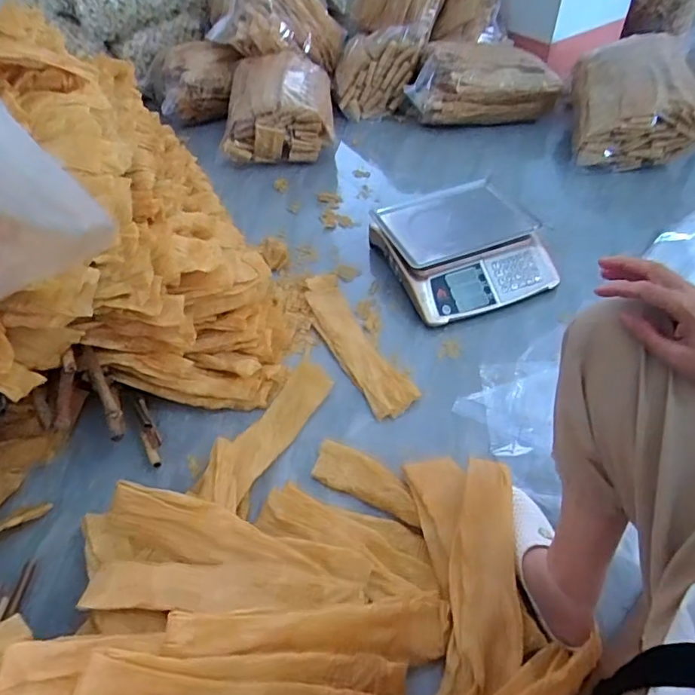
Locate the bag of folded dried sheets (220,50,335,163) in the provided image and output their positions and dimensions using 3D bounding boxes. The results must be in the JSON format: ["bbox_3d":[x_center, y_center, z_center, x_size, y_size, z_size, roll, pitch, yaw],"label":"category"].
[{"bbox_3d":[-0.214,-0.754,1.606,0.330,0.197,0.379,-5,48,-1],"label":"bag of folded dried sheets"}]

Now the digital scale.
[{"bbox_3d":[0.265,-0.223,1.154,0.344,0.111,0.318,-16,49,-11],"label":"digital scale"}]

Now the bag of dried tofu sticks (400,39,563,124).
[{"bbox_3d":[0.420,-0.844,1.610,0.475,0.178,0.207,-4,48,0],"label":"bag of dried tofu sticks"}]

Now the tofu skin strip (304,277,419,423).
[{"bbox_3d":[0.011,-0.018,1.041,0.096,0.019,0.394,-22,50,-15],"label":"tofu skin strip"}]

